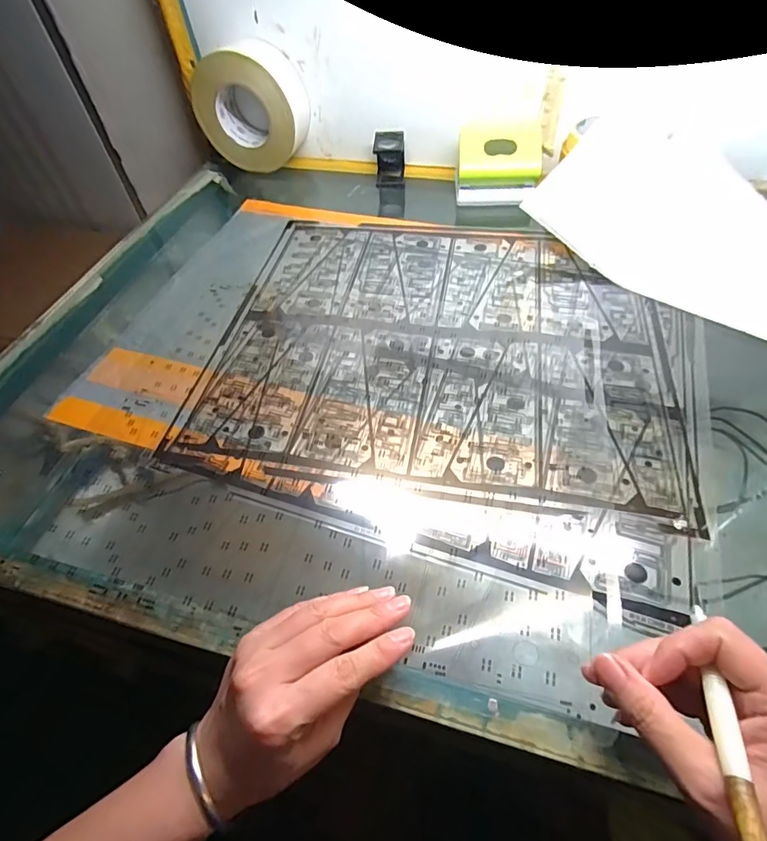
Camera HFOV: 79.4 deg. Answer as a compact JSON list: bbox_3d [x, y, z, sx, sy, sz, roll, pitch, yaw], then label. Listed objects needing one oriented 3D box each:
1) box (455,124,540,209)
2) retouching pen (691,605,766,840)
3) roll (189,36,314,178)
[{"bbox_3d":[0.141,-0.319,0.573,0.100,0.070,0.058,3,53,7],"label":"box"},{"bbox_3d":[0.145,0.139,0.192,0.007,0.006,0.133,11,40,12],"label":"retouching pen"},{"bbox_3d":[-0.178,-0.422,0.633,0.136,0.137,0.065,12,55,13],"label":"roll"}]

